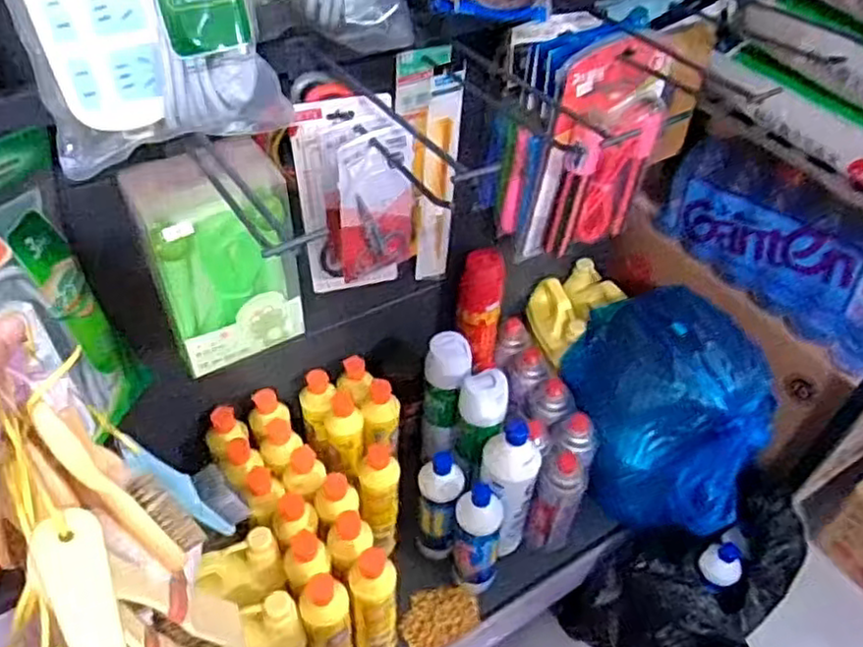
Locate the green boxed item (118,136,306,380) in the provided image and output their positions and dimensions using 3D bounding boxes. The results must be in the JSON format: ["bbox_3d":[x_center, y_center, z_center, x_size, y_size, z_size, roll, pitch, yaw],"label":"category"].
[{"bbox_3d":[-0.183,-0.061,0.597,0.119,0.175,0.091,-20,50,-22],"label":"green boxed item"}]

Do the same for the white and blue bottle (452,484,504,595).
[{"bbox_3d":[0.060,0.287,0.911,0.064,0.187,0.055,6,45,2],"label":"white and blue bottle"}]

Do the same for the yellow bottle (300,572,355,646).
[{"bbox_3d":[-0.117,0.365,0.804,0.052,0.221,0.050,2,45,-2],"label":"yellow bottle"}]

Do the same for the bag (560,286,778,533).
[{"bbox_3d":[0.299,0.129,0.955,0.282,0.228,0.261,31,51,24],"label":"bag"}]

